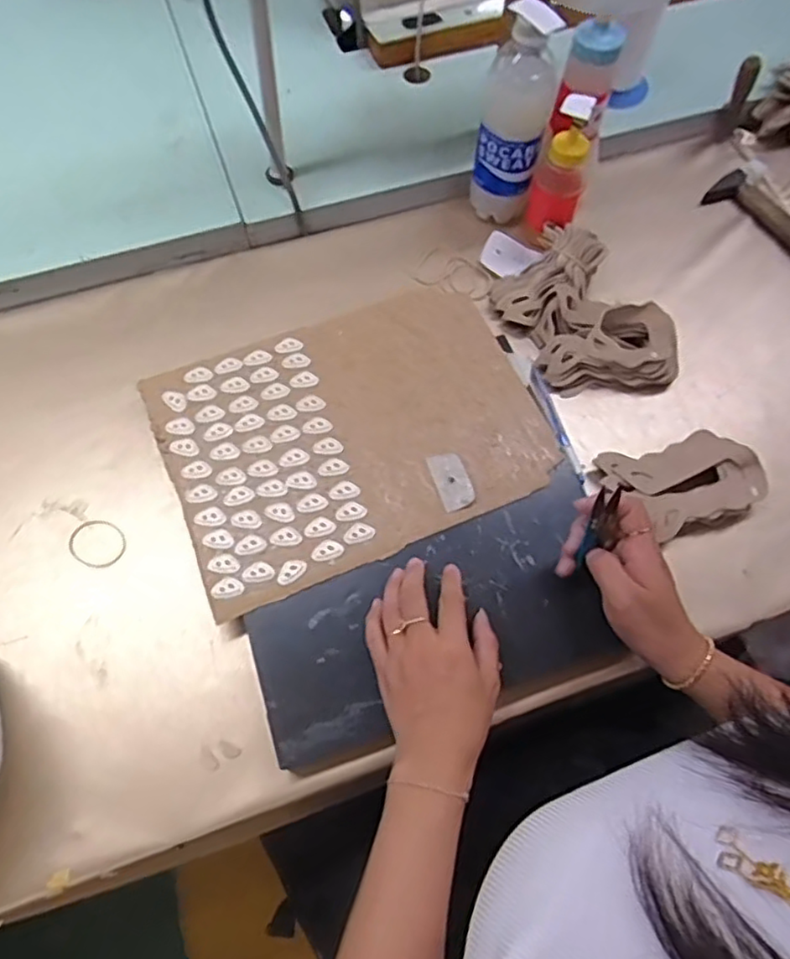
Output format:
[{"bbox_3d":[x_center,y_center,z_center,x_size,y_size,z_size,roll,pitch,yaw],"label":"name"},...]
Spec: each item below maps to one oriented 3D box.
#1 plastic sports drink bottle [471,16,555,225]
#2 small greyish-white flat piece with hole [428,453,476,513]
[{"bbox_3d":[0.116,-0.349,0.643,0.061,0.200,0.056,17,66,6],"label":"plastic sports drink bottle"},{"bbox_3d":[0.049,-0.001,0.554,0.028,0.004,0.054,-17,67,-9],"label":"small greyish-white flat piece with hole"}]

